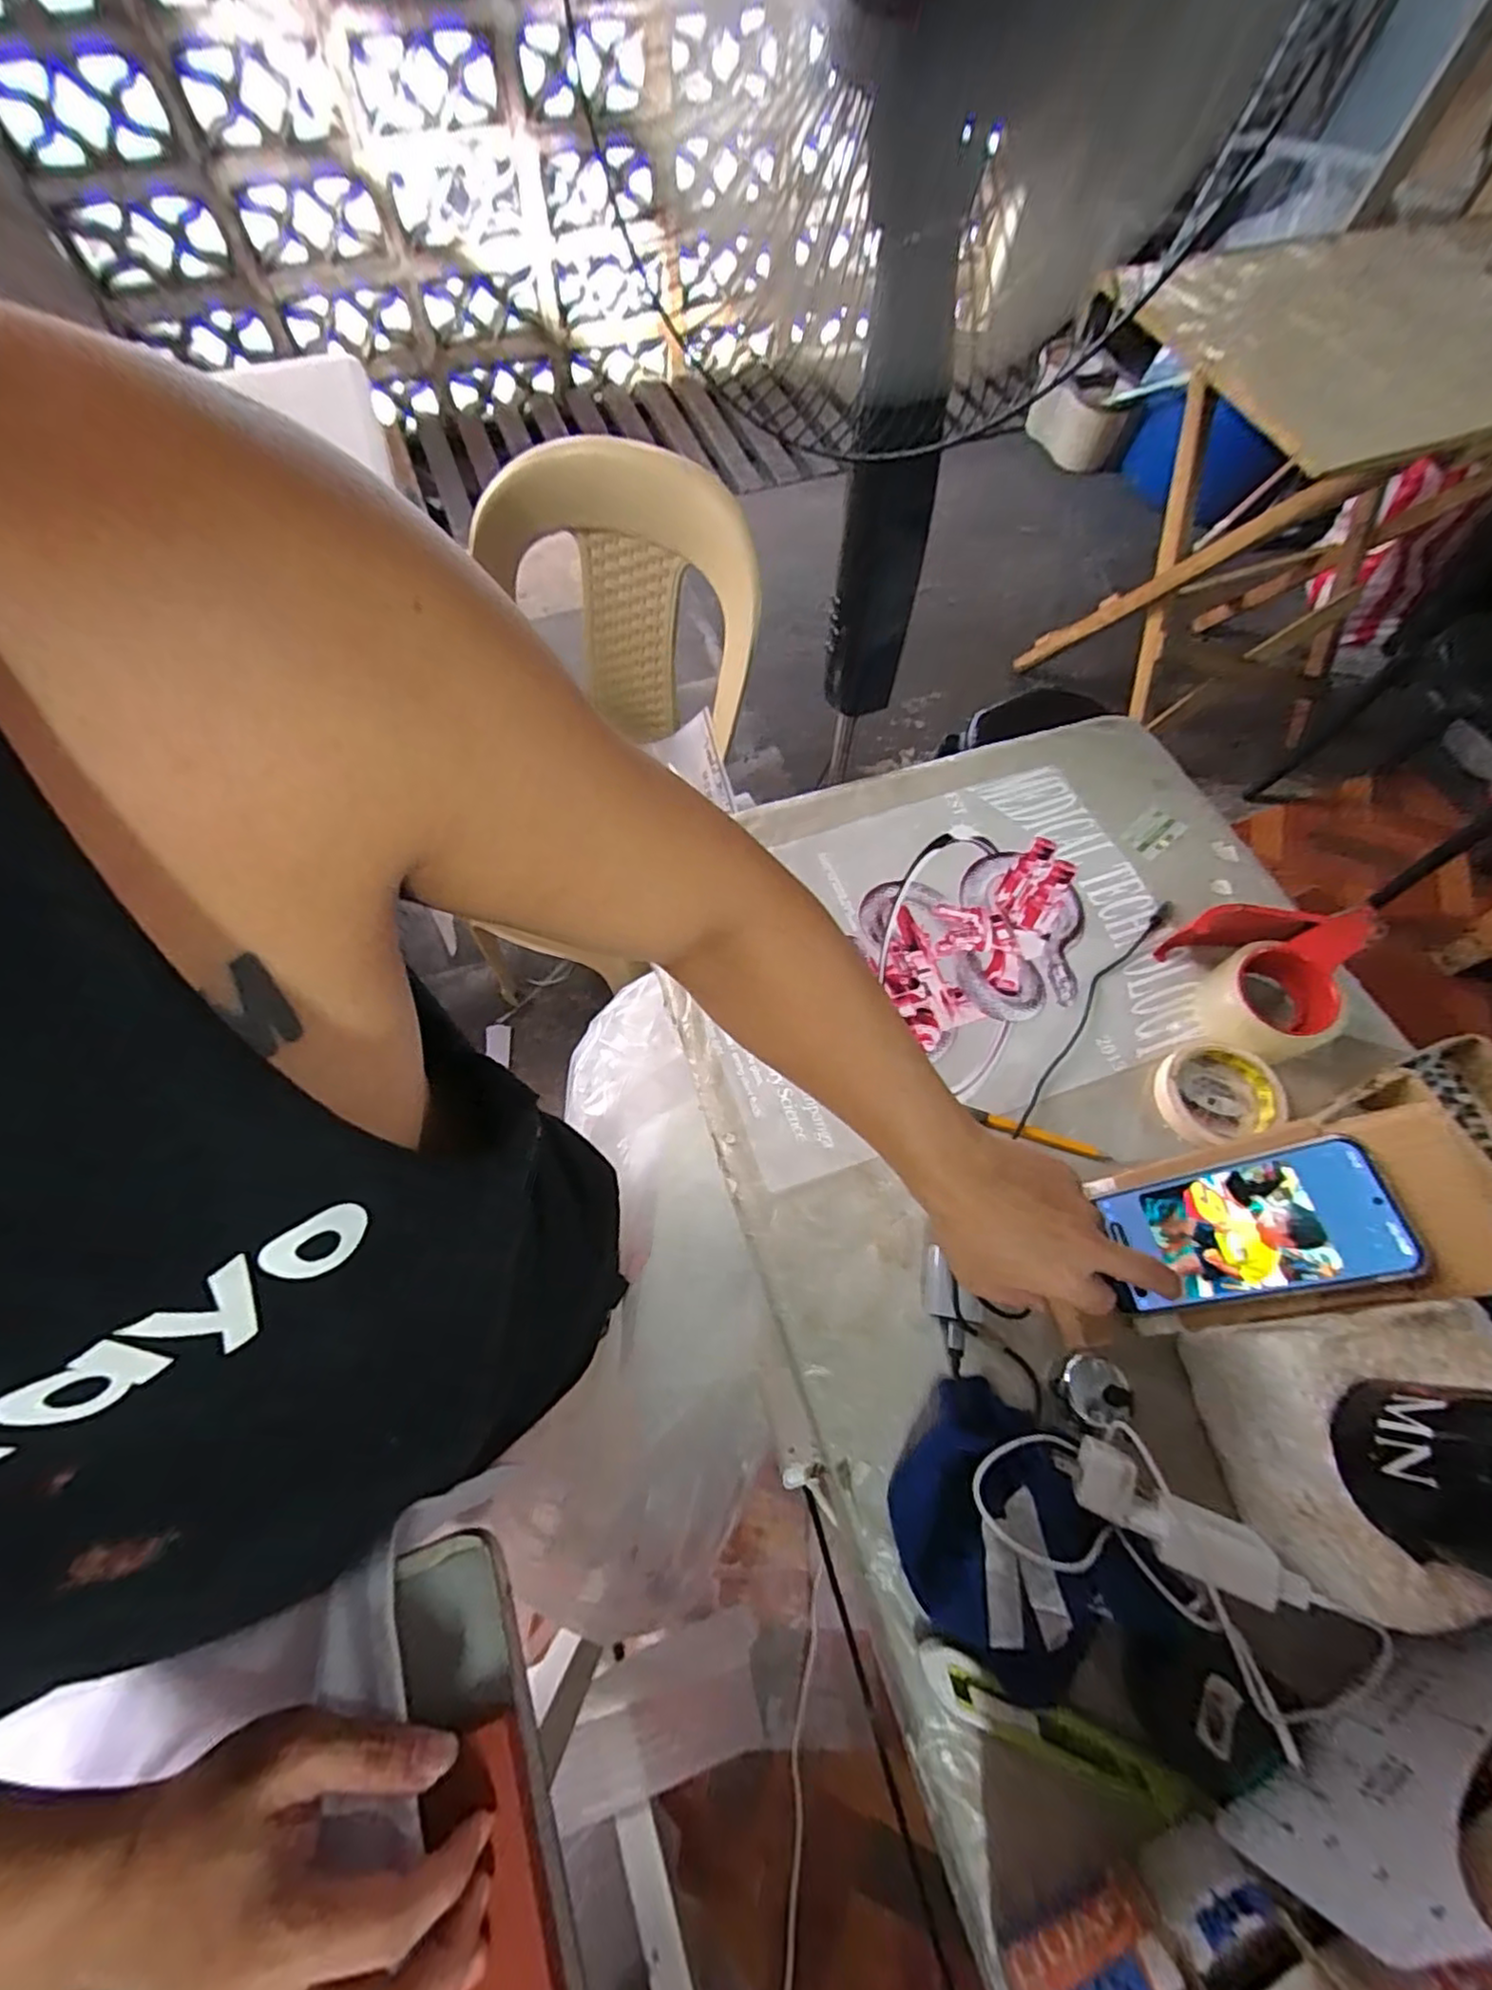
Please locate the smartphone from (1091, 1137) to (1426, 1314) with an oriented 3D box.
[{"bbox_3d":[0.308,0.148,0.424,0.006,0.154,0.078,15,55,-43],"label":"smartphone"}]

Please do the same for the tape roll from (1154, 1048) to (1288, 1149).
[{"bbox_3d":[0.392,0.083,0.561,0.094,0.021,0.082,-6,66,-4],"label":"tape roll"}]

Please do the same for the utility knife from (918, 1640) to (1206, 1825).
[{"bbox_3d":[0.179,0.428,0.391,0.160,0.016,0.028,23,67,9],"label":"utility knife"}]

